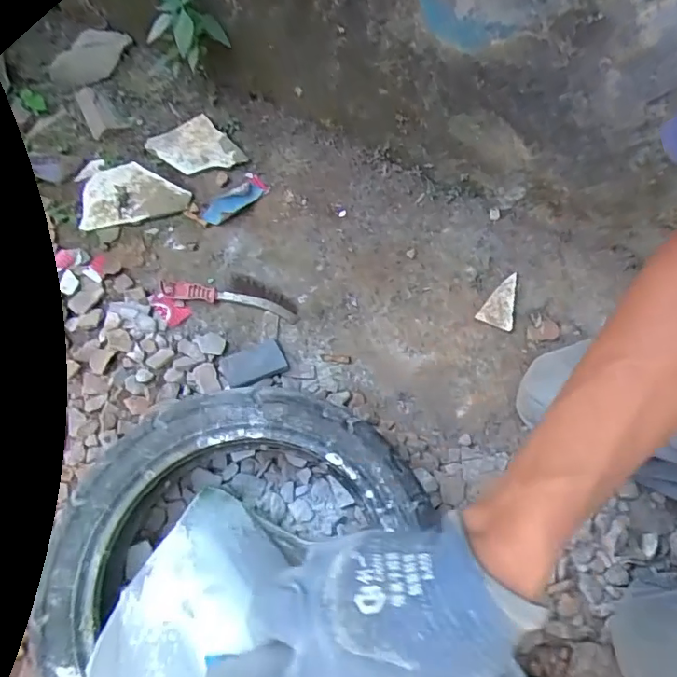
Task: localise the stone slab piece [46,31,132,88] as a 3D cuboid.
[{"bbox_3d":[-0.452,-0.519,0.965,0.166,0.022,0.090,-24,95,10],"label":"stone slab piece"}]

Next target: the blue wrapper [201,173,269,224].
[{"bbox_3d":[-0.179,-0.240,0.902,0.117,0.012,0.048,-41,76,-19],"label":"blue wrapper"}]

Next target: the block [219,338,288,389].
[{"bbox_3d":[-0.132,0.038,0.811,0.093,0.013,0.061,-21,70,-13],"label":"block"}]

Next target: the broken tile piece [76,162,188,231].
[{"bbox_3d":[-0.357,-0.253,0.911,0.181,0.019,0.115,-13,68,-10],"label":"broken tile piece"}]

